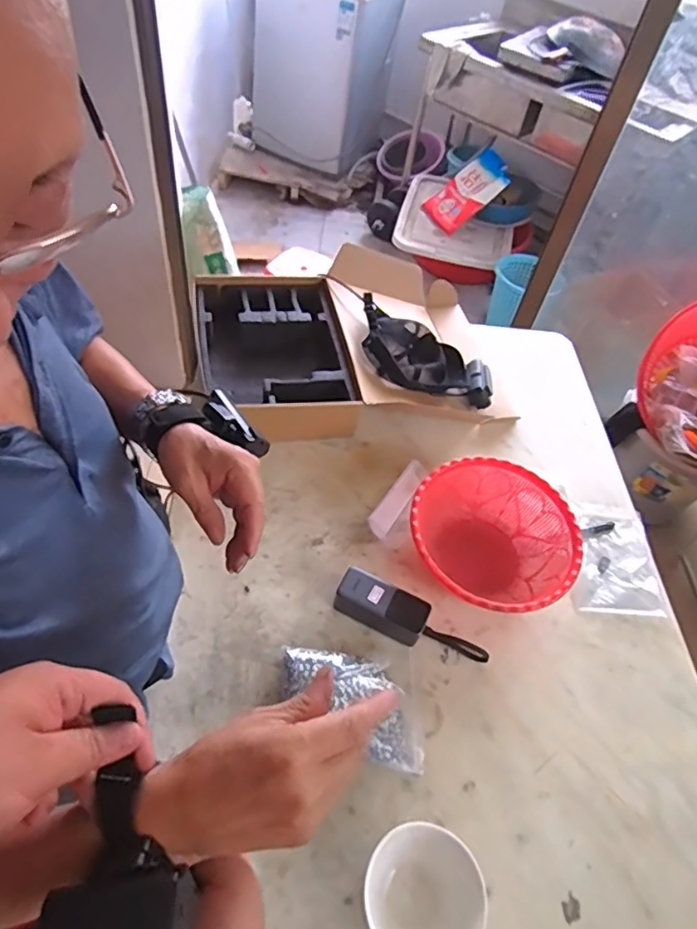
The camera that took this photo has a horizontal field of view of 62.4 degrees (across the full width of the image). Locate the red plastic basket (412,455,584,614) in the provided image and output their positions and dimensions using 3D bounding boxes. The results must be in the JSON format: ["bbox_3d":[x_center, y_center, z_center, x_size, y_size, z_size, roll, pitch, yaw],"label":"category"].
[{"bbox_3d":[0.223,0.122,0.906,0.243,0.111,0.252,4,53,-5],"label":"red plastic basket"}]

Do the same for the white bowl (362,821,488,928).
[{"bbox_3d":[0.077,0.480,0.640,0.129,0.077,0.130,40,56,19],"label":"white bowl"}]

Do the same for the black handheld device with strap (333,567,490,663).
[{"bbox_3d":[0.091,0.230,0.828,0.233,0.046,0.065,25,52,9],"label":"black handheld device with strap"}]

